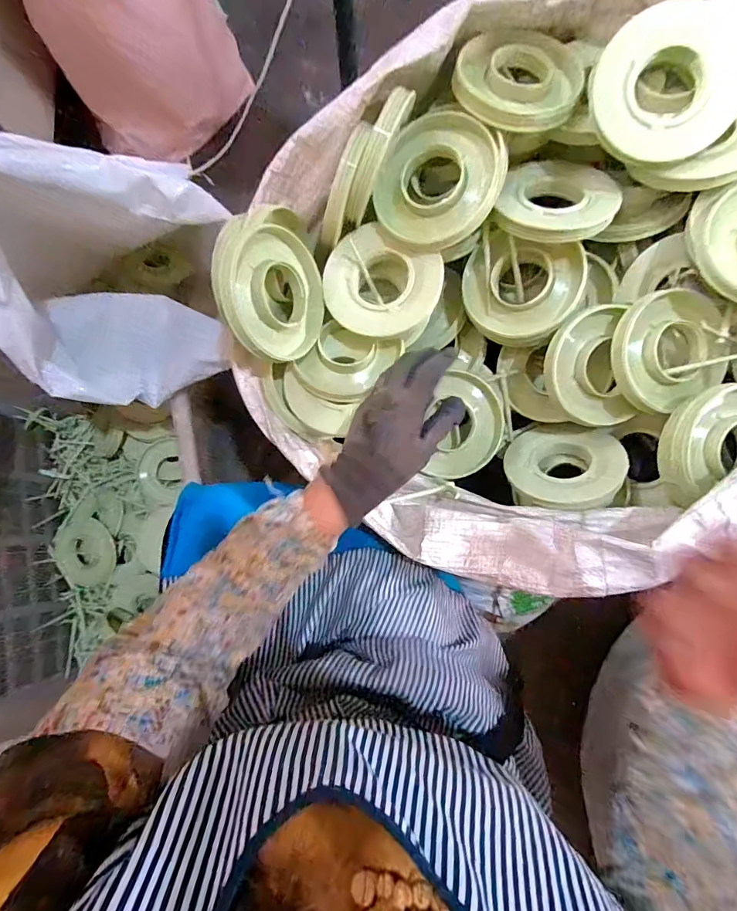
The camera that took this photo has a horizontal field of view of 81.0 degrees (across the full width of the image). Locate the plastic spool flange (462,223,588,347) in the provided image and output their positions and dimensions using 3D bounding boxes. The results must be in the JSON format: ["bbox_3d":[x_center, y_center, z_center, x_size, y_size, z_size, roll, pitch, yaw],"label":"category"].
[{"bbox_3d":[0.177,-0.193,0.510,0.129,0.040,0.115,22,114,18],"label":"plastic spool flange"}]

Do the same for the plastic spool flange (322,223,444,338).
[{"bbox_3d":[0.012,-0.188,0.485,0.126,0.035,0.109,32,97,7],"label":"plastic spool flange"}]

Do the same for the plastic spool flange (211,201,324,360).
[{"bbox_3d":[-0.105,-0.173,0.444,0.041,0.124,0.148,7,112,38],"label":"plastic spool flange"}]

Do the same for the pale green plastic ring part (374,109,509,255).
[{"bbox_3d":[0.071,-0.283,0.450,0.126,0.019,0.130,19,101,16],"label":"pale green plastic ring part"}]

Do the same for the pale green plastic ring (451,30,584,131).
[{"bbox_3d":[0.155,-0.388,0.447,0.125,0.025,0.134,0,78,1],"label":"pale green plastic ring"}]

